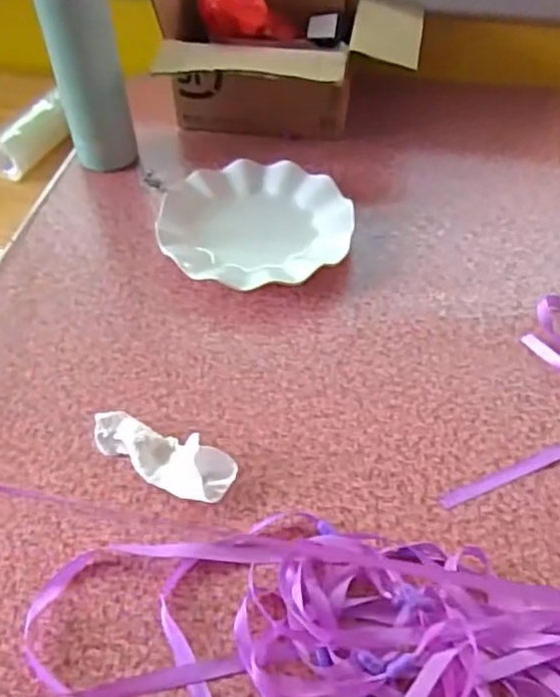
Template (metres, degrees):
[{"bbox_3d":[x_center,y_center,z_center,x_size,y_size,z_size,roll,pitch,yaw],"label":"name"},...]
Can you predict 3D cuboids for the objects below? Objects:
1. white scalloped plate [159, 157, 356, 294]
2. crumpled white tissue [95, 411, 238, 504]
[{"bbox_3d":[-0.022,-0.118,0.626,0.180,0.027,0.174,0,49,0],"label":"white scalloped plate"},{"bbox_3d":[-0.084,0.077,0.462,0.107,0.024,0.036,20,52,17],"label":"crumpled white tissue"}]

